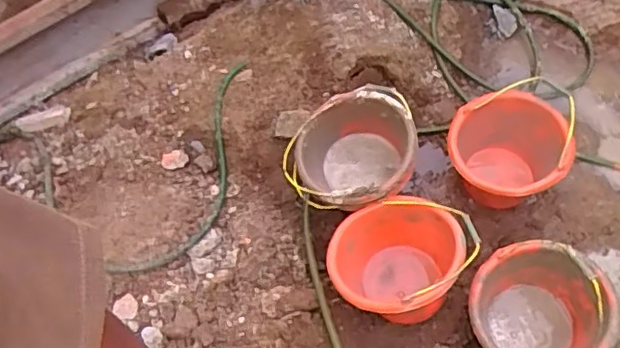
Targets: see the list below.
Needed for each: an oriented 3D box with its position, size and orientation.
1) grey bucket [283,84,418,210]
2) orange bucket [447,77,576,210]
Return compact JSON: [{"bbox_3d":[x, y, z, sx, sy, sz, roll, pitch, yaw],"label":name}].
[{"bbox_3d":[0.109,-0.032,1.518,0.327,0.223,0.299,-23,66,-9],"label":"grey bucket"},{"bbox_3d":[0.511,-0.063,1.535,0.285,0.220,0.280,-1,65,2],"label":"orange bucket"}]

